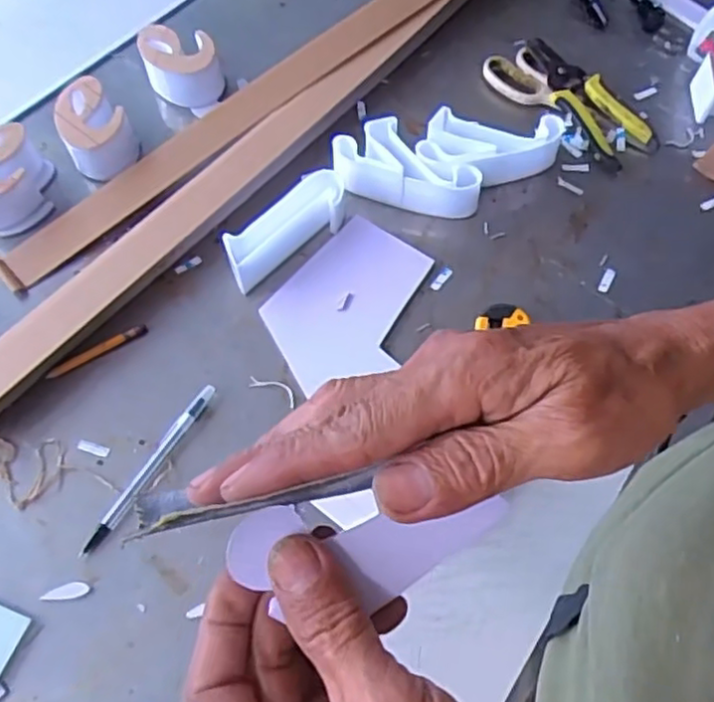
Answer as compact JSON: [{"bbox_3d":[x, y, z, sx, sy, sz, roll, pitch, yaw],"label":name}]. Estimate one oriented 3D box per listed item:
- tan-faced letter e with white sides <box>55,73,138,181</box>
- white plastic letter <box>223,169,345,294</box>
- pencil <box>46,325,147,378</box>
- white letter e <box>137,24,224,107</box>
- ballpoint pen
[{"bbox_3d":[-0.250,-0.216,0.650,0.063,0.042,0.094,-21,65,-11],"label":"tan-faced letter e with white sides"},{"bbox_3d":[-0.058,-0.110,0.596,0.129,0.043,0.034,-37,68,-17],"label":"white plastic letter"},{"bbox_3d":[-0.213,0.001,0.559,0.084,0.004,0.011,-30,67,-15],"label":"pencil"},{"bbox_3d":[-0.178,-0.293,0.689,0.070,0.040,0.072,0,62,0],"label":"white letter e"},{"bbox_3d":[-0.155,0.087,0.513,0.012,0.007,0.149,28,66,14],"label":"ballpoint pen"}]

